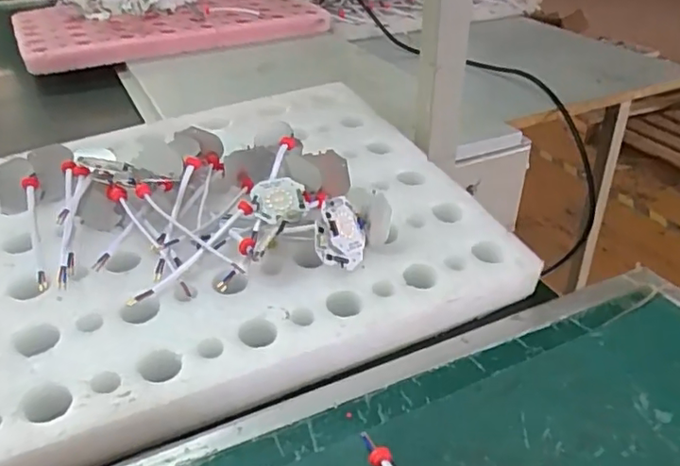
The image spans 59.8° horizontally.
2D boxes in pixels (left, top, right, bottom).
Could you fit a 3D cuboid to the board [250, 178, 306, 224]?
[{"bbox_3d":[-0.053,-0.029,0.509,0.045,0.007,0.043,-9,61,-9],"label":"board"}]

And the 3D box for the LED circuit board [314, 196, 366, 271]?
[{"bbox_3d":[0.002,0.000,0.477,0.012,0.049,0.055,-13,56,49],"label":"LED circuit board"}]

